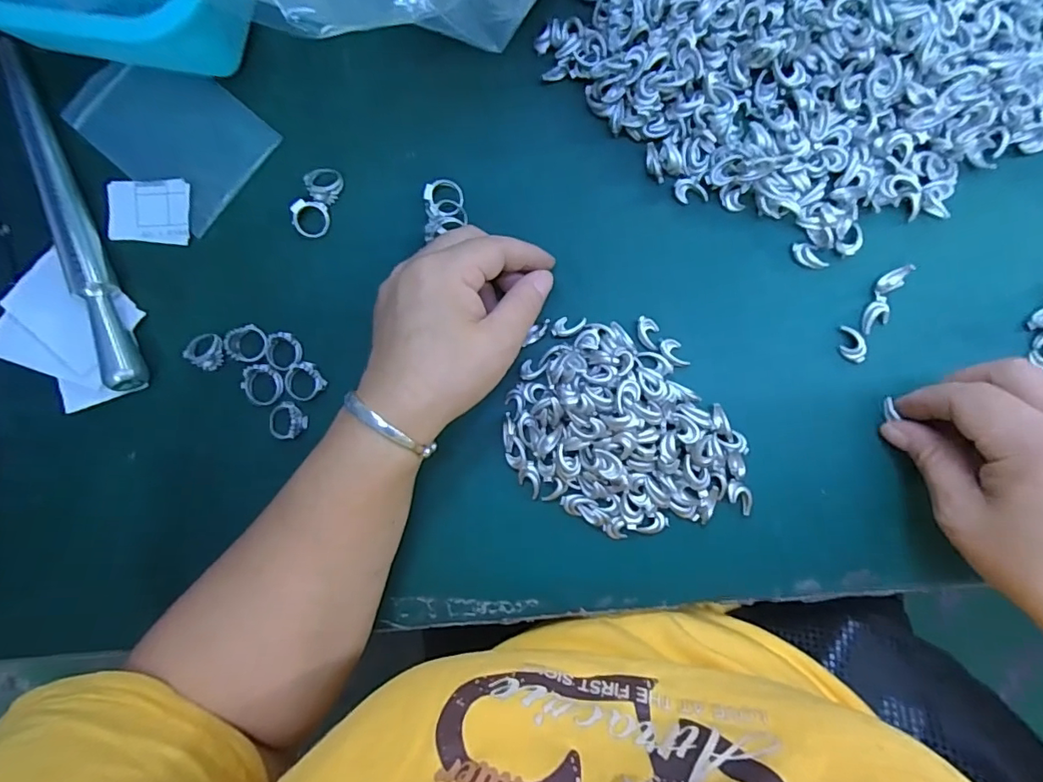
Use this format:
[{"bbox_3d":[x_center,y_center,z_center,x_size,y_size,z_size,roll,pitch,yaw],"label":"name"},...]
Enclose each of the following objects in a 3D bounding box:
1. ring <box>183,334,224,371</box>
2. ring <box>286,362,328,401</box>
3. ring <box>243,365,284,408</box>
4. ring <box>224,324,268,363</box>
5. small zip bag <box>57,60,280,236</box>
[{"bbox_3d":[-0.188,-0.024,0.306,0.020,0.011,0.021,0,87,5],"label":"ring"},{"bbox_3d":[-0.128,-0.005,0.301,0.022,0.008,0.022,0,87,5],"label":"ring"},{"bbox_3d":[-0.152,-0.004,0.300,0.022,0.009,0.023,0,87,5],"label":"ring"},{"bbox_3d":[-0.162,-0.028,0.302,0.024,0.013,0.022,0,87,5],"label":"ring"},{"bbox_3d":[-0.218,-0.163,0.315,0.123,0.004,0.077,40,91,6],"label":"small zip bag"}]

